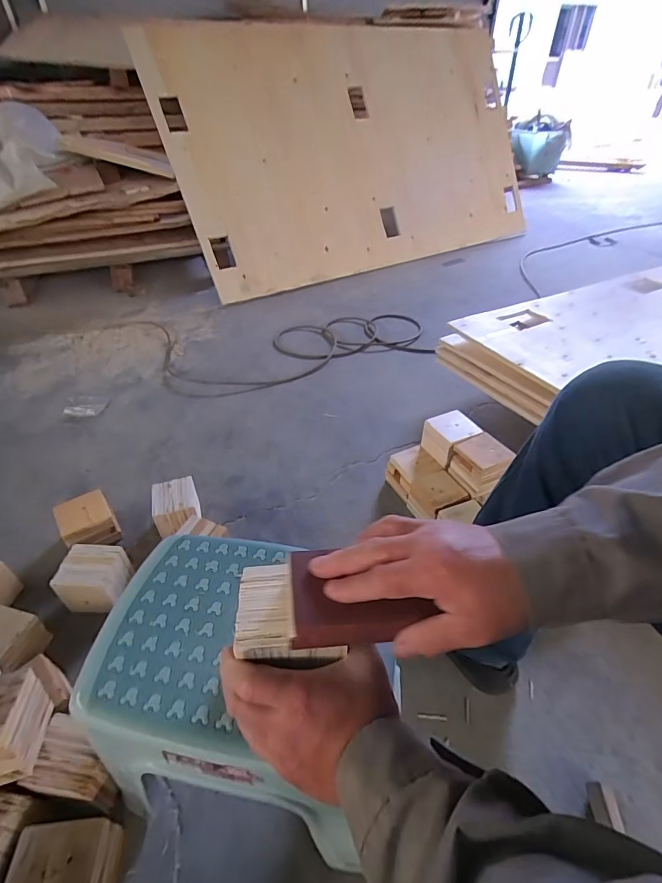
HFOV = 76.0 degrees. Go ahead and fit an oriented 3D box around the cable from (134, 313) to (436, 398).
[{"bbox_3d":[-0.168,-0.357,1.570,1.066,0.032,0.578,-7,42,-8],"label":"cable"}]

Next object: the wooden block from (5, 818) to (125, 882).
[{"bbox_3d":[-0.307,0.507,0.496,0.104,0.083,0.087,-2,41,-2],"label":"wooden block"}]

